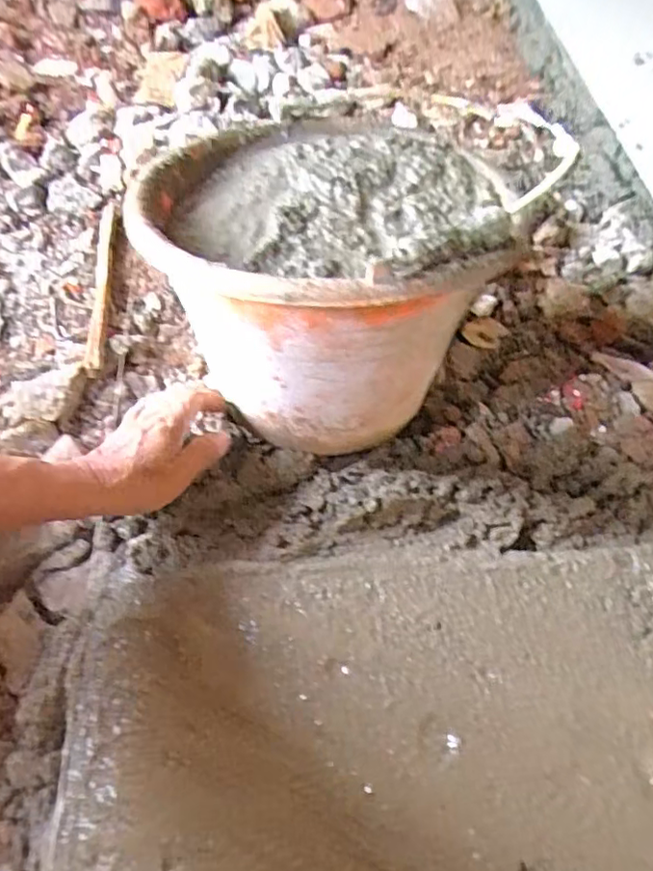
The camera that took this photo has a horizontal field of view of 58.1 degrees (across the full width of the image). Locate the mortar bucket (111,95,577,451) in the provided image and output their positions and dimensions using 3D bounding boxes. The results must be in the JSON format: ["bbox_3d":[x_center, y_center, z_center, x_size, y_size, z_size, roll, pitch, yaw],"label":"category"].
[{"bbox_3d":[0.003,-0.141,0.478,0.267,0.186,0.242,26,63,16],"label":"mortar bucket"}]

